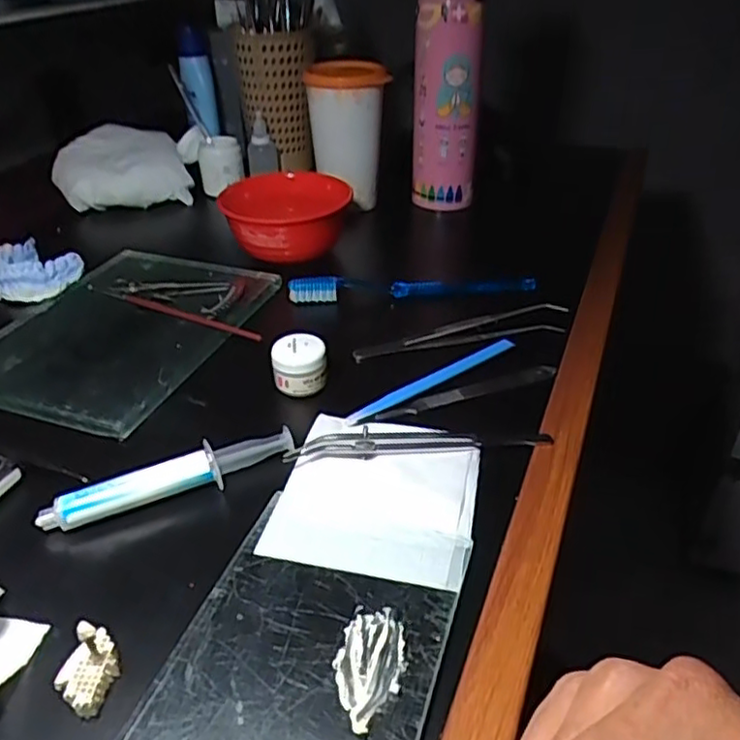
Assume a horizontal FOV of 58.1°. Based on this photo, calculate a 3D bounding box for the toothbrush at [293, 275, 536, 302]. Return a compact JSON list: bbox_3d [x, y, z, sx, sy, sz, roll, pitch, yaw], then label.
[{"bbox_3d":[0.033,-0.066,0.511,0.188,0.019,0.009,-3,35,-4],"label":"toothbrush"}]

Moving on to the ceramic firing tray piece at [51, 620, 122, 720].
[{"bbox_3d":[-0.107,0.115,0.255,0.019,0.011,0.031,4,35,6],"label":"ceramic firing tray piece"}]

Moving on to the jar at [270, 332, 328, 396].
[{"bbox_3d":[-0.044,-0.005,0.410,0.032,0.026,0.029,-4,35,-5],"label":"jar"}]

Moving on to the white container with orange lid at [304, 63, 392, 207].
[{"bbox_3d":[-0.023,-0.229,0.646,0.072,0.117,0.072,-4,35,-6],"label":"white container with orange lid"}]

